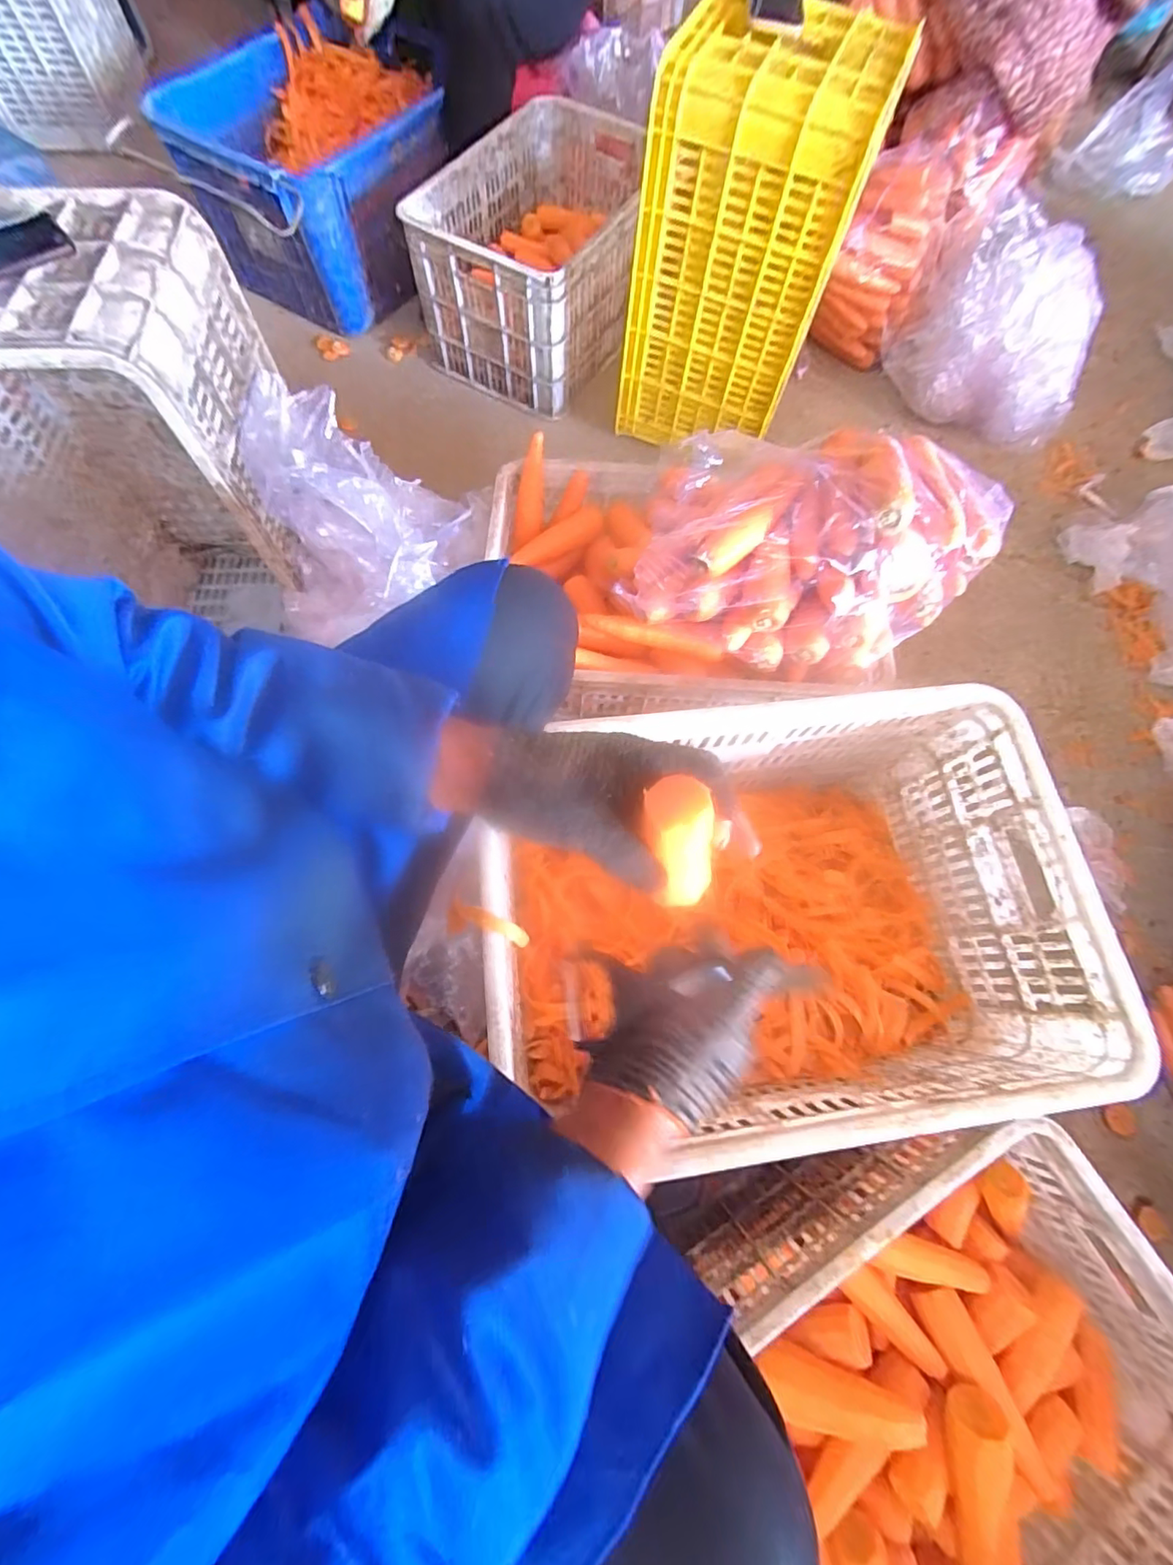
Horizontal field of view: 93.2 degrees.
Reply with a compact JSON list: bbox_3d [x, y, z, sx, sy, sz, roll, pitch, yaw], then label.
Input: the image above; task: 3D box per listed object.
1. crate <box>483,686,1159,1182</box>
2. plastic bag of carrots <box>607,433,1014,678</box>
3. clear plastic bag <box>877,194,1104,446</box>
[{"bbox_3d":[0.212,0.156,0.667,0.587,0.263,0.416,-6,70,-4],"label":"crate"},{"bbox_3d":[0.249,-0.266,0.631,0.401,0.176,0.227,-1,70,-2],"label":"plastic bag of carrots"},{"bbox_3d":[0.834,-0.914,1.121,0.369,0.301,0.216,21,71,6],"label":"clear plastic bag"}]

